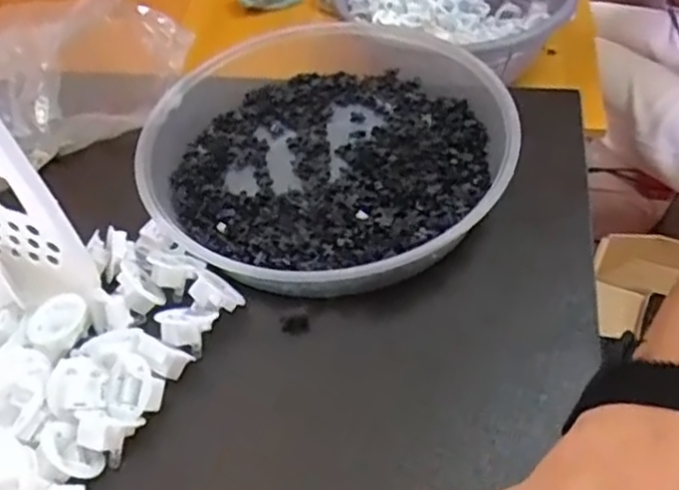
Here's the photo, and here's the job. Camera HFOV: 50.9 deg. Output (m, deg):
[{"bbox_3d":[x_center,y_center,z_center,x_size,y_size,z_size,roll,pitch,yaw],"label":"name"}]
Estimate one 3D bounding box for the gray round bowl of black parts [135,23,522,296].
[{"bbox_3d":[-0.015,-0.059,0.445,0.230,0.042,0.201,20,54,21],"label":"gray round bowl of black parts"}]

